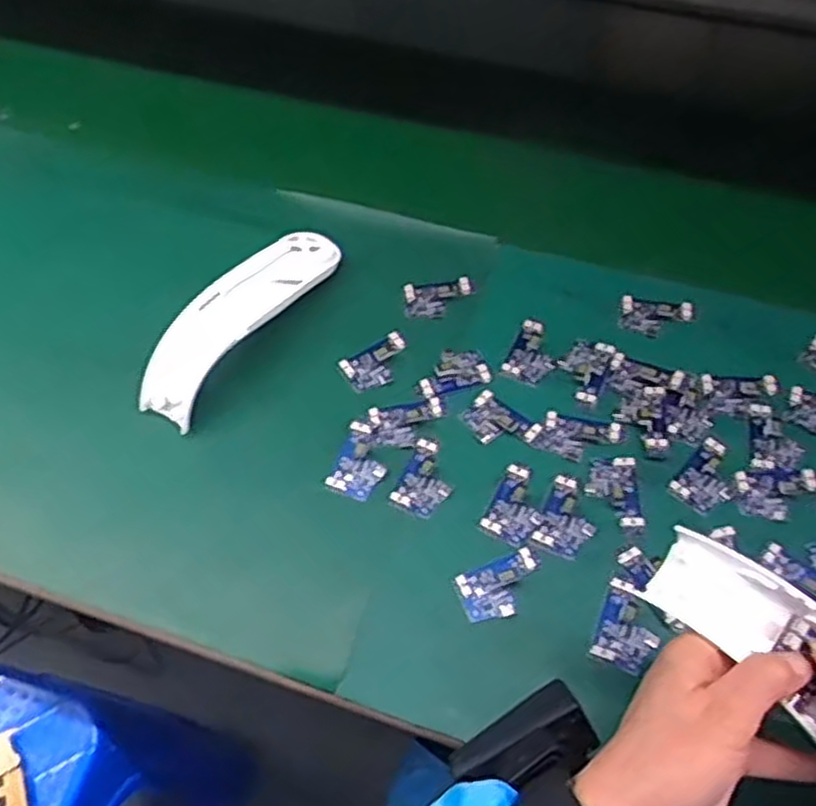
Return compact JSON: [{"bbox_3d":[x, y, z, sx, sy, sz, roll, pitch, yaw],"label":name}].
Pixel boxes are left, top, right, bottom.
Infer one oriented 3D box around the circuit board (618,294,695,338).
[{"bbox_3d":[0.193,-0.068,0.616,0.054,0.011,0.032,12,59,9],"label":"circuit board"}]

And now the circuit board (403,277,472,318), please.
[{"bbox_3d":[0.024,-0.085,0.637,0.053,0.010,0.031,-1,58,1],"label":"circuit board"}]

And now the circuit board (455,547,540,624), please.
[{"bbox_3d":[0.061,0.117,0.507,0.055,0.004,0.035,-20,59,-11],"label":"circuit board"}]

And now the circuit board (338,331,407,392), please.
[{"bbox_3d":[-0.022,-0.032,0.606,0.054,0.004,0.034,-29,61,-16],"label":"circuit board"}]

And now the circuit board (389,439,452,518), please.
[{"bbox_3d":[0.013,0.052,0.549,0.036,0.004,0.053,22,61,14],"label":"circuit board"}]

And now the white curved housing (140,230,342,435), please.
[{"bbox_3d":[-0.130,-0.069,0.605,0.059,0.036,0.189,30,63,18],"label":"white curved housing"}]

